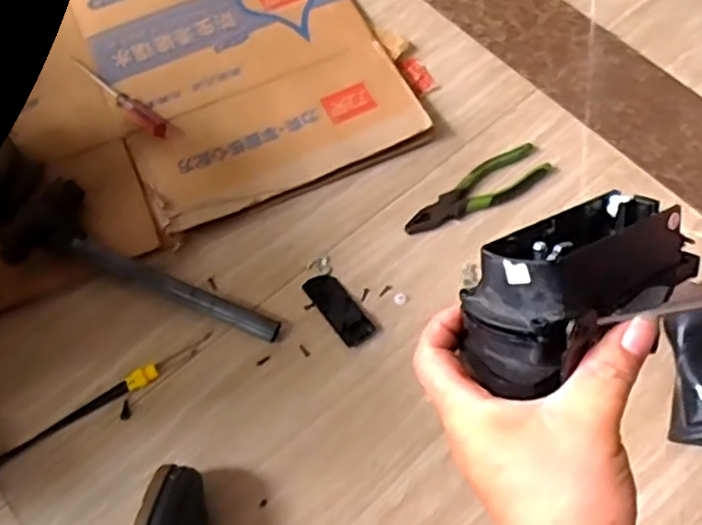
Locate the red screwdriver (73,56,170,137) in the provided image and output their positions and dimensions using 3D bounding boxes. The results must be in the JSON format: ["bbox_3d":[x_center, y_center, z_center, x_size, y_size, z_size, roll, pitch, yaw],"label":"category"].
[{"bbox_3d":[-0.312,-0.223,0.870,0.190,0.018,0.030,37,70,16],"label":"red screwdriver"}]

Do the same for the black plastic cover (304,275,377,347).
[{"bbox_3d":[-0.014,0.050,0.756,0.040,0.023,0.096,-34,69,-15],"label":"black plastic cover"}]

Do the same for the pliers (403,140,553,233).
[{"bbox_3d":[0.156,-0.089,0.817,0.201,0.019,0.055,-26,68,-12],"label":"pliers"}]

